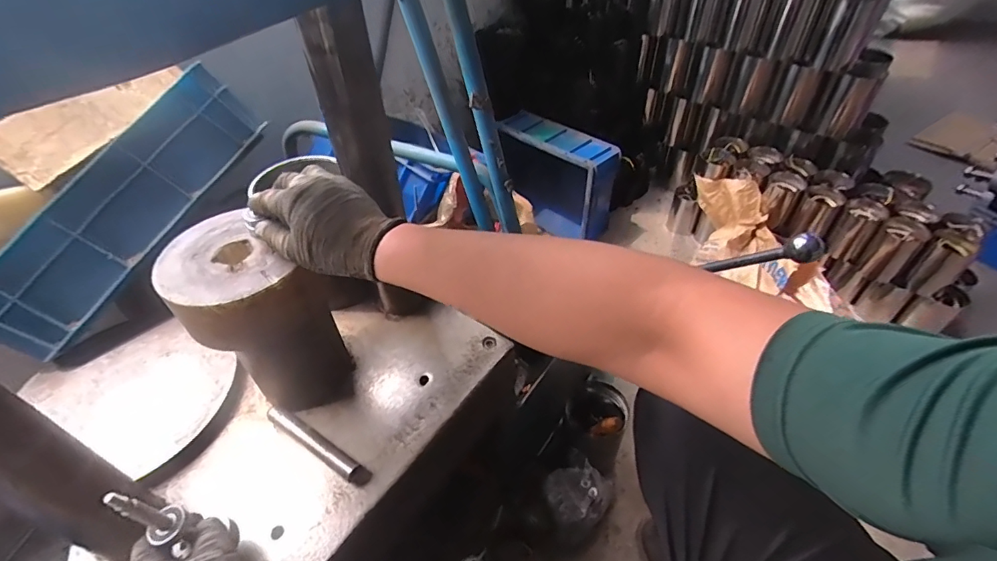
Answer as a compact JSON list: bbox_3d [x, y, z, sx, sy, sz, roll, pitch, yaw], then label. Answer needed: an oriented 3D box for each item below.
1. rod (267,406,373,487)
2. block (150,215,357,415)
[{"bbox_3d":[-0.210,0.190,0.549,0.150,0.022,0.022,23,50,23],"label":"rod"},{"bbox_3d":[-0.261,0.049,0.544,0.135,0.211,0.142,-25,49,-21],"label":"block"}]

